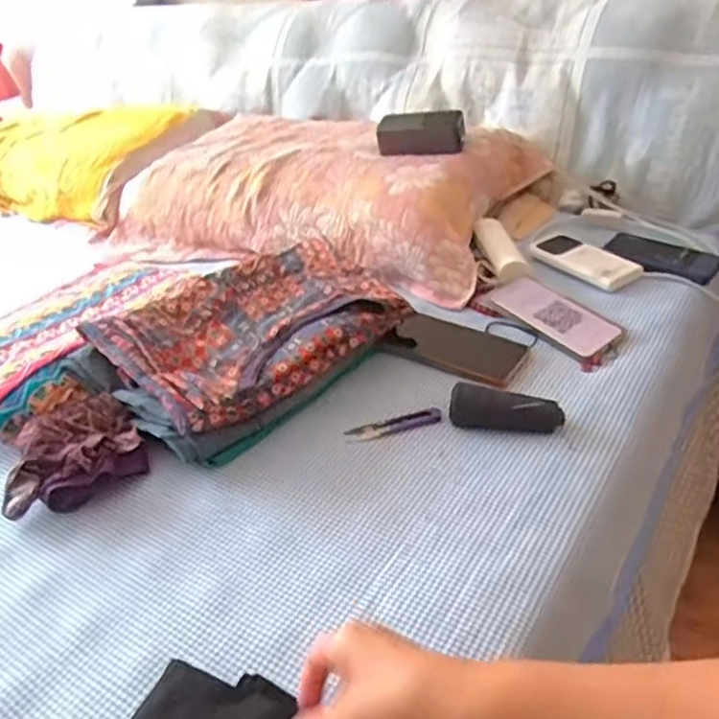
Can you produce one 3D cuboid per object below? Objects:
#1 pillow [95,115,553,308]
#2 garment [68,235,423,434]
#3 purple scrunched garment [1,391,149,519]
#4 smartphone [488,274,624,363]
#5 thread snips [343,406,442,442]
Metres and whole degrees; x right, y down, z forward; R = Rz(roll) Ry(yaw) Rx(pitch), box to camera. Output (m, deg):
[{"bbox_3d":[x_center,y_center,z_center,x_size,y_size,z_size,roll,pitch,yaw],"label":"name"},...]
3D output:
[{"bbox_3d":[-0.078,-0.282,1.114,0.676,0.126,0.383,15,39,30],"label":"pillow"},{"bbox_3d":[-0.114,-0.026,0.766,0.303,0.108,0.194,-30,39,-31],"label":"garment"},{"bbox_3d":[-0.288,0.092,0.670,0.130,0.045,0.126,-5,33,3],"label":"purple scrunched garment"},{"bbox_3d":[0.237,-0.056,0.819,0.084,0.012,0.157,-30,49,-24],"label":"smartphone"},{"bbox_3d":[0.036,0.067,0.695,0.098,0.007,0.027,-15,34,-12],"label":"thread snips"}]

